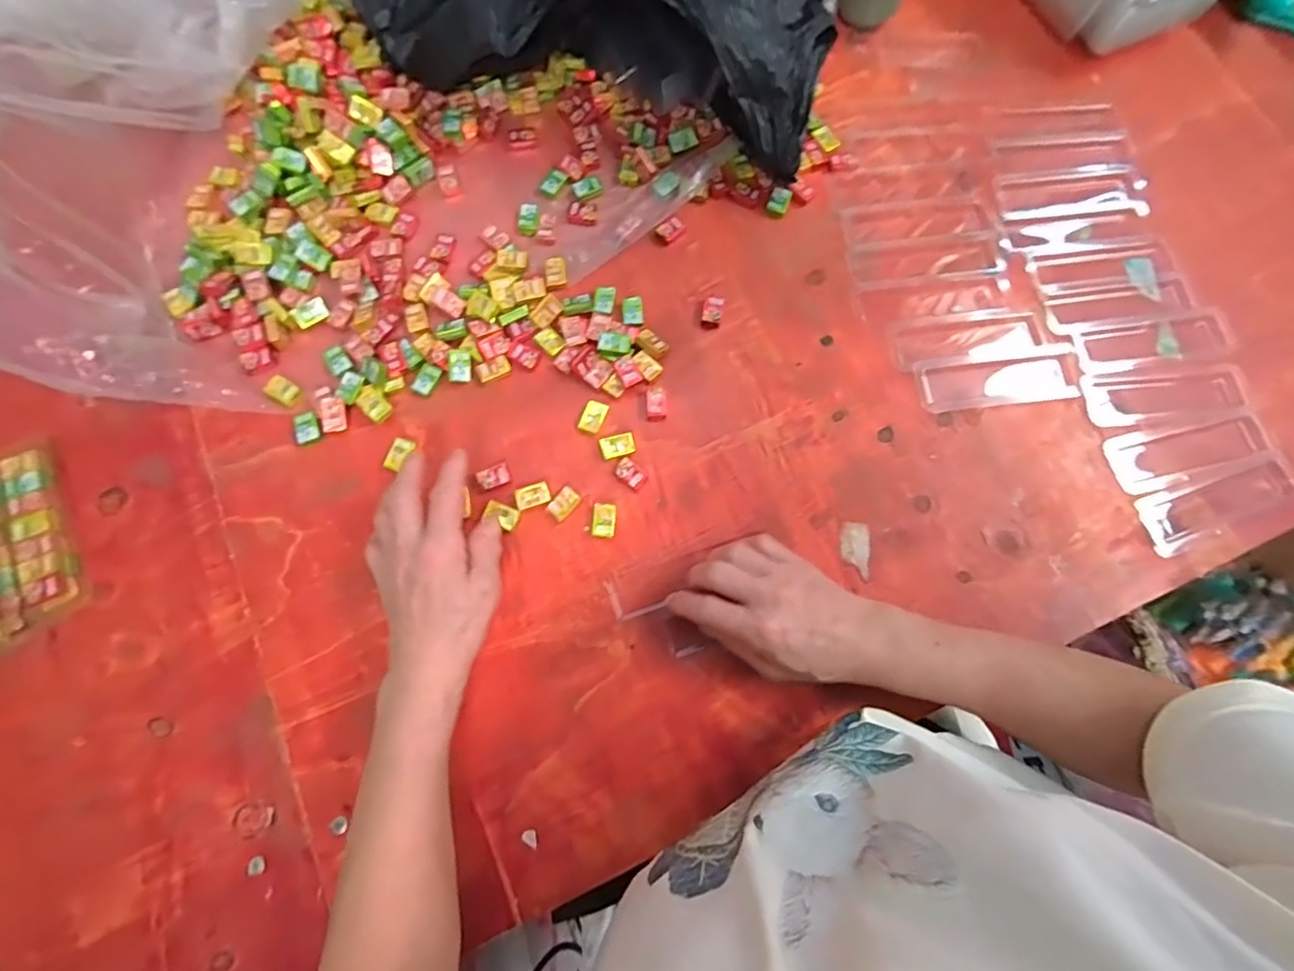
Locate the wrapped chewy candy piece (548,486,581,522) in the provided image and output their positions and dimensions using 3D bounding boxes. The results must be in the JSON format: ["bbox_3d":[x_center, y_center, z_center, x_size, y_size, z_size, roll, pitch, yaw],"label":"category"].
[{"bbox_3d":[-0.065,0.014,0.435,0.016,0.009,0.026,36,79,8],"label":"wrapped chewy candy piece"}]

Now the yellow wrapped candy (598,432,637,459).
[{"bbox_3d":[-0.023,-0.032,0.448,0.028,0.006,0.018,-15,77,-3],"label":"yellow wrapped candy"}]

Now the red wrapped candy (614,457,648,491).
[{"bbox_3d":[-0.013,-0.009,0.442,0.026,0.008,0.018,39,80,8],"label":"red wrapped candy"}]

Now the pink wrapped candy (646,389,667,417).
[{"bbox_3d":[0.007,-0.068,0.452,0.016,0.008,0.023,-3,77,-1],"label":"pink wrapped candy"}]

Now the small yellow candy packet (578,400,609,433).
[{"bbox_3d":[-0.044,-0.056,0.451,0.019,0.008,0.026,21,78,5],"label":"small yellow candy packet"}]

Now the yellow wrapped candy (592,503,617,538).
[{"bbox_3d":[-0.033,0.027,0.432,0.017,0.011,0.026,3,77,1],"label":"yellow wrapped candy"}]

